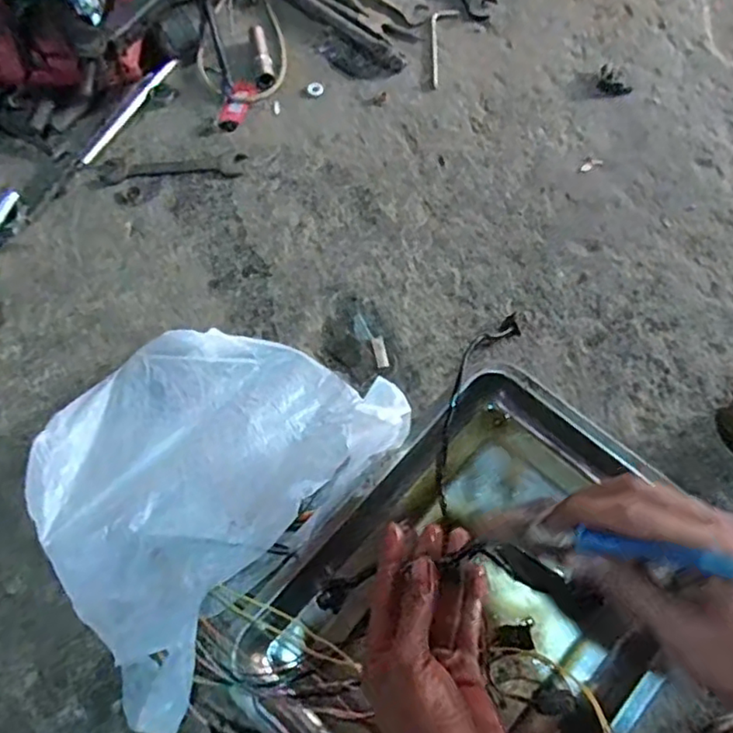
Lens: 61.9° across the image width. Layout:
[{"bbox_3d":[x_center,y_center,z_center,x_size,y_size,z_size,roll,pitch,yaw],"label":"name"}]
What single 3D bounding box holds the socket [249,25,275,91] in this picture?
[{"bbox_3d":[-0.126,-0.368,0.723,0.022,0.018,0.095,-12,70,-3],"label":"socket"}]

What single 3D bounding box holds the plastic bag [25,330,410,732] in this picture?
[{"bbox_3d":[-0.149,0.086,0.509,0.254,0.112,0.303,38,75,13],"label":"plastic bag"}]

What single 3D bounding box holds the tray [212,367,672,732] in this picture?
[{"bbox_3d":[0.083,0.197,0.491,0.373,0.060,0.269,-41,74,-13],"label":"tray"}]

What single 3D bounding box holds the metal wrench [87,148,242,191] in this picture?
[{"bbox_3d":[-0.221,-0.219,0.677,0.165,0.004,0.032,-5,70,-1],"label":"metal wrench"}]

